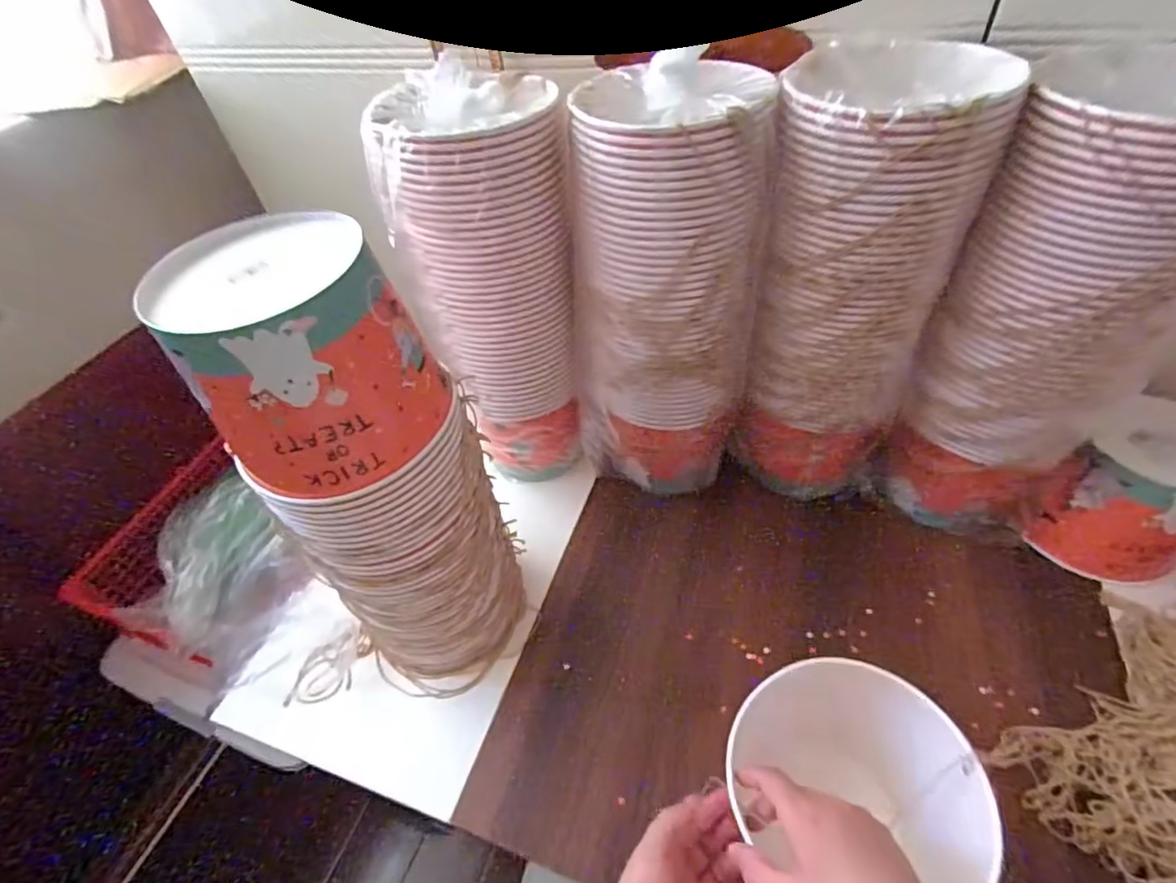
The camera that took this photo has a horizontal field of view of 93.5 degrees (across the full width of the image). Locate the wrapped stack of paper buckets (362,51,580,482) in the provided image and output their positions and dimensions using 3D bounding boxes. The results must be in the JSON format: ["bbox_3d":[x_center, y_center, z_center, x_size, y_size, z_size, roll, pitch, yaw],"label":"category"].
[{"bbox_3d":[-0.093,-0.144,0.607,0.166,0.418,0.140,-12,49,-4],"label":"wrapped stack of paper buckets"}]

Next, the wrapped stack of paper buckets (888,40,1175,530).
[{"bbox_3d":[0.397,-0.085,0.501,0.134,0.422,0.162,-37,55,-24],"label":"wrapped stack of paper buckets"}]

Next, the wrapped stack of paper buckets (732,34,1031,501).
[{"bbox_3d":[0.244,-0.128,0.565,0.156,0.428,0.160,3,50,9],"label":"wrapped stack of paper buckets"}]

